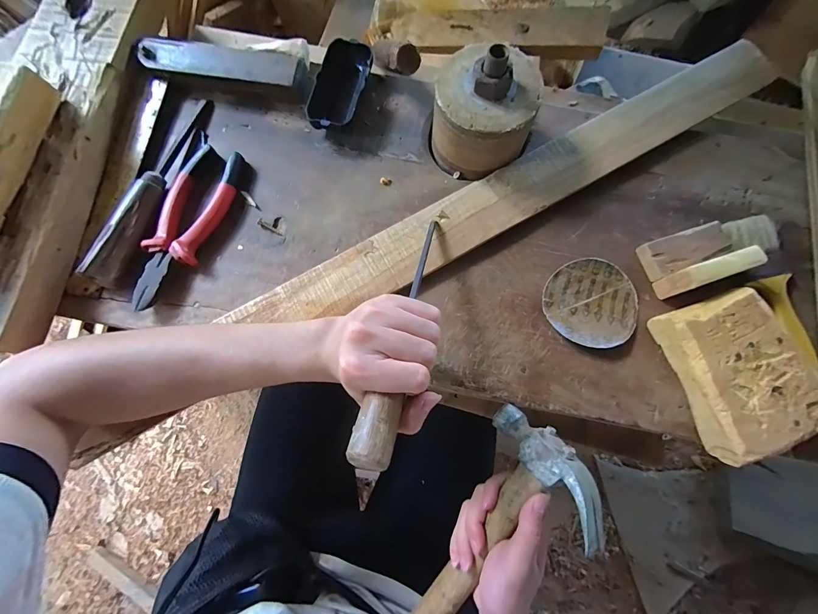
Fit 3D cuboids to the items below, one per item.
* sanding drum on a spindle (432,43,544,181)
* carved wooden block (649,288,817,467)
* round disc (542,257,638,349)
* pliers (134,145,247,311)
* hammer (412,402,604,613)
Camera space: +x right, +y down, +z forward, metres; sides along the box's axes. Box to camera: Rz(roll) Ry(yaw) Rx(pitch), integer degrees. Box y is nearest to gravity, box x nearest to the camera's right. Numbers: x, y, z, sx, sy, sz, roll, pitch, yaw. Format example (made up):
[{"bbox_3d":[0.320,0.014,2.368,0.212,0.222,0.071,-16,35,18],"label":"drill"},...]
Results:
[{"bbox_3d":[0.076,-0.200,0.350,0.099,0.089,0.100,22,78,6],"label":"sanding drum on a spindle"},{"bbox_3d":[0.299,0.056,0.319,0.095,0.036,0.130,-19,77,-4],"label":"carved wooden block"},{"bbox_3d":[0.183,-0.004,0.351,0.089,0.012,0.086,0,77,1],"label":"round disc"},{"bbox_3d":[-0.231,-0.084,0.368,0.061,0.018,0.182,15,78,4],"label":"pliers"},{"bbox_3d":[0.076,0.236,0.312,0.024,0.113,0.271,17,99,-35],"label":"hammer"}]

